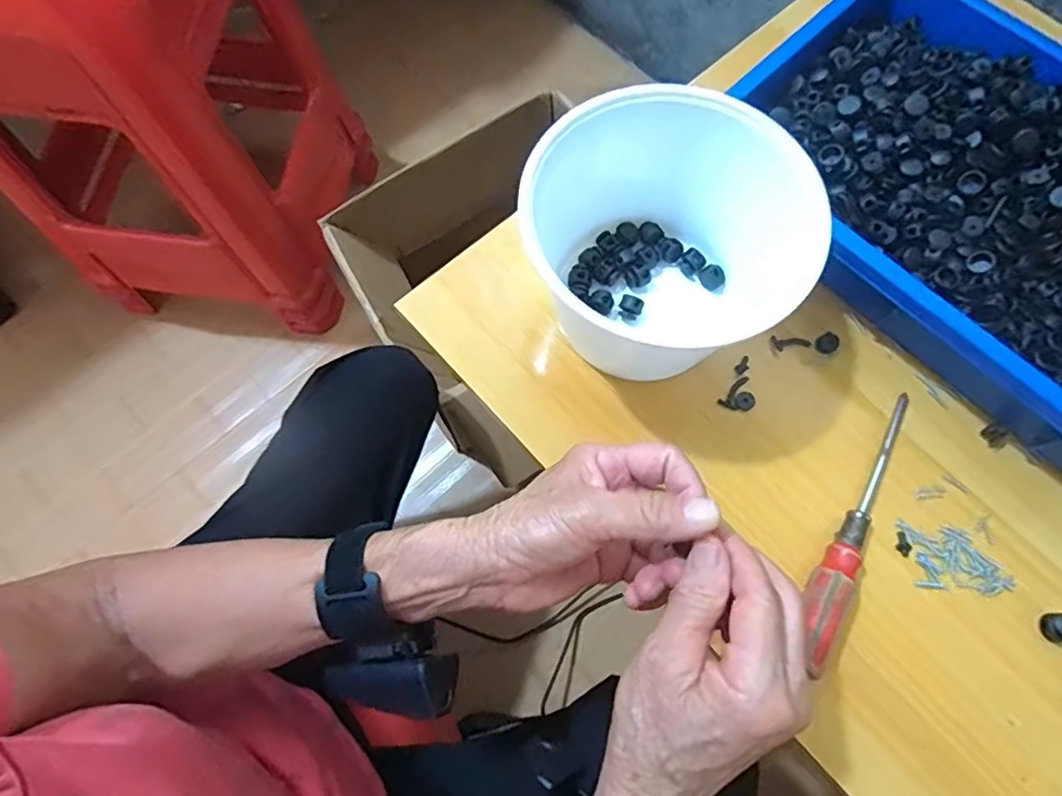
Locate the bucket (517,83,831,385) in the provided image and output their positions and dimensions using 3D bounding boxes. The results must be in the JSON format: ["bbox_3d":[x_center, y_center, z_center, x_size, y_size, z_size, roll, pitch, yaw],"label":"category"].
[{"bbox_3d":[0.092,-0.104,0.393,0.166,0.108,0.157,0,73,0],"label":"bucket"}]

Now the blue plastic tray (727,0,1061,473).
[{"bbox_3d":[0.323,-0.138,0.424,0.252,0.056,0.363,-41,77,-12],"label":"blue plastic tray"}]

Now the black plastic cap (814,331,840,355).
[{"bbox_3d":[0.208,-0.039,0.424,0.015,0.011,0.013,-37,76,-11],"label":"black plastic cap"}]

